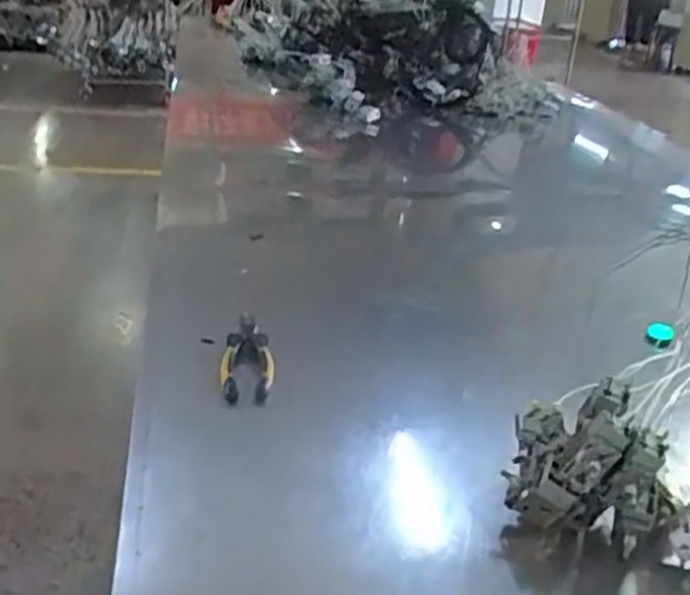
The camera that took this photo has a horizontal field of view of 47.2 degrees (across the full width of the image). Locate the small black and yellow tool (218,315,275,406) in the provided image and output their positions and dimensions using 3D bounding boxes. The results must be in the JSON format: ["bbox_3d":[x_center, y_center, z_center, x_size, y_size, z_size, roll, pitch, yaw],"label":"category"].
[{"bbox_3d":[-0.101,0.063,0.812,0.052,0.032,0.127,2,25,-8],"label":"small black and yellow tool"}]

